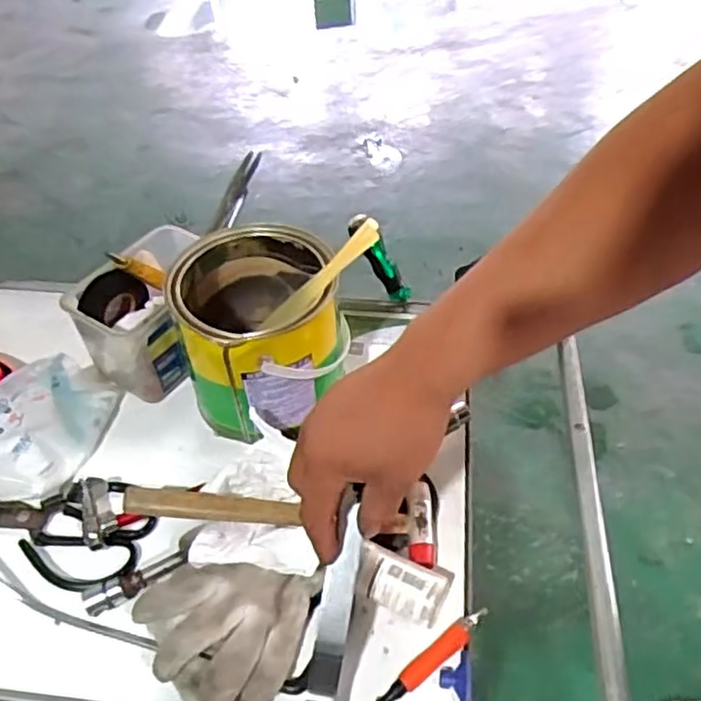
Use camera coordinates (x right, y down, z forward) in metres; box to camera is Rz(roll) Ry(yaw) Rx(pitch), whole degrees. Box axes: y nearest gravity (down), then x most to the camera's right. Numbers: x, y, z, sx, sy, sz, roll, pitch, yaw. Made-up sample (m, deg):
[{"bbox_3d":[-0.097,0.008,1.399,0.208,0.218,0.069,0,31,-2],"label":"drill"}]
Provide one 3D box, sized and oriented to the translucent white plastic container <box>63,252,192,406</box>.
[{"bbox_3d":[-0.230,-0.016,0.719,0.098,0.110,0.109,-24,51,-17],"label":"translucent white plastic container"}]

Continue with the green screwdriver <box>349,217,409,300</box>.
[{"bbox_3d":[0.034,-0.108,0.804,0.022,0.122,0.025,-2,41,46],"label":"green screwdriver"}]

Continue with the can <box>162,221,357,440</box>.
[{"bbox_3d":[-0.082,-0.028,0.663,0.154,0.161,0.166,-2,48,2],"label":"can"}]

